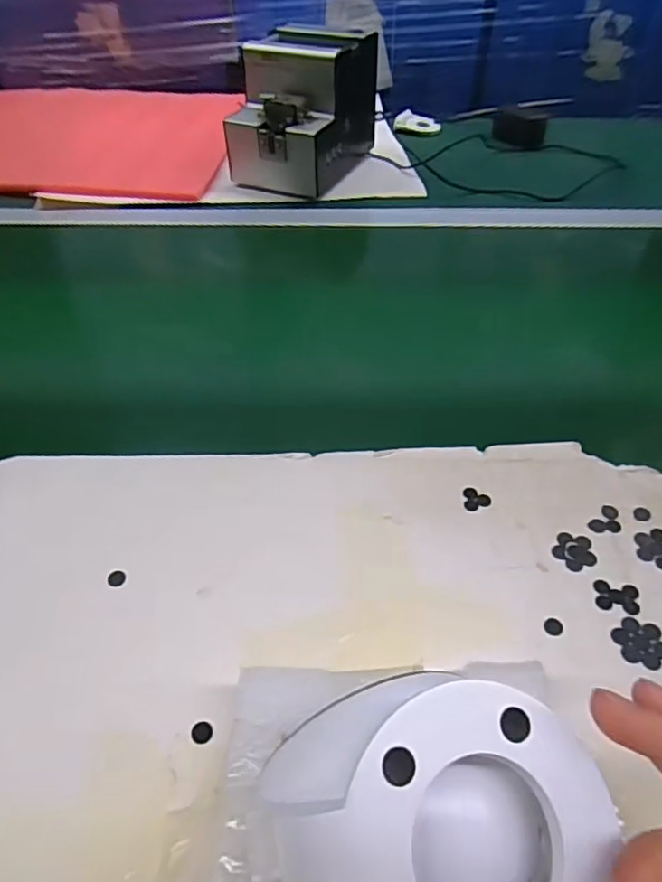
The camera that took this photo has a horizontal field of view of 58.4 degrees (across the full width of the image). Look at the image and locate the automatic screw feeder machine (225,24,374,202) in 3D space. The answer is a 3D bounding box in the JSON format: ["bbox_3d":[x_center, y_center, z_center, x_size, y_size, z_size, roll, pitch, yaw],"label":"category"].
[{"bbox_3d":[-0.032,-0.420,0.752,0.124,0.147,0.182,20,49,18],"label":"automatic screw feeder machine"}]

